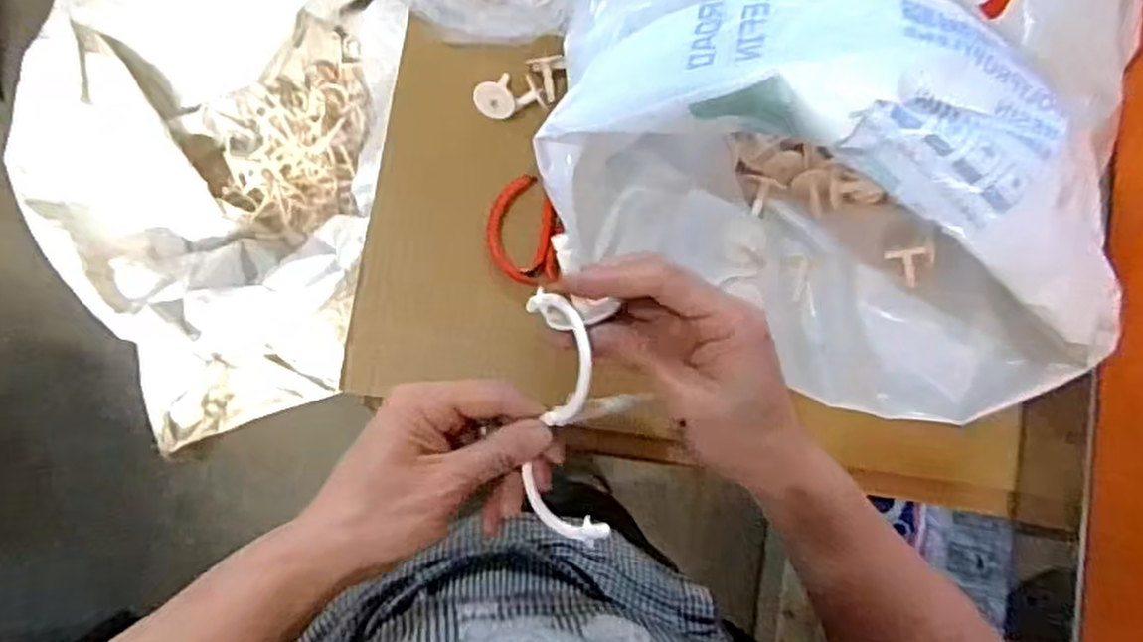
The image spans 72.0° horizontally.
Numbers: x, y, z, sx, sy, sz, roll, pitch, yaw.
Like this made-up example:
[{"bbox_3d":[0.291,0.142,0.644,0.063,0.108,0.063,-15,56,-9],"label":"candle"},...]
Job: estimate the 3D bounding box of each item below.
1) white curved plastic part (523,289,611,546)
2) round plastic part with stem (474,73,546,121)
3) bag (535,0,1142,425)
[{"bbox_3d":[-0.003,0.042,0.348,0.010,0.042,0.108,-6,96,-43],"label":"white curved plastic part"},{"bbox_3d":[-0.053,-0.188,0.648,0.052,0.024,0.040,-19,86,-9],"label":"round plastic part with stem"},{"bbox_3d":[0.205,-0.158,0.574,0.410,0.229,0.375,16,81,-5],"label":"bag"}]

